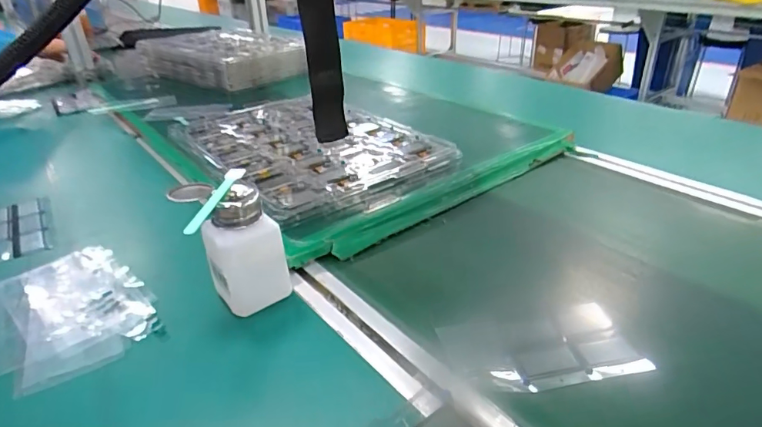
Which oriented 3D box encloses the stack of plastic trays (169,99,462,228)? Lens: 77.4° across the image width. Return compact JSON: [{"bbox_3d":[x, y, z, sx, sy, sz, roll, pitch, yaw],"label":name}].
[{"bbox_3d":[-0.124,-0.106,0.704,0.280,0.038,0.454,-22,35,-31],"label":"stack of plastic trays"}]

